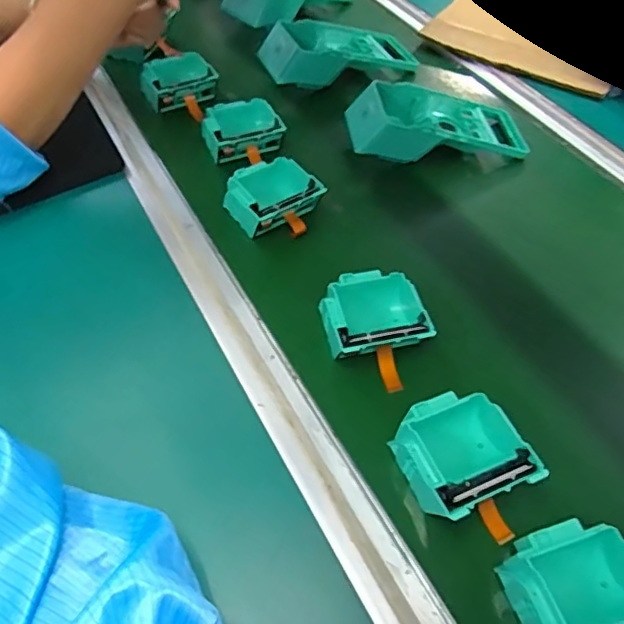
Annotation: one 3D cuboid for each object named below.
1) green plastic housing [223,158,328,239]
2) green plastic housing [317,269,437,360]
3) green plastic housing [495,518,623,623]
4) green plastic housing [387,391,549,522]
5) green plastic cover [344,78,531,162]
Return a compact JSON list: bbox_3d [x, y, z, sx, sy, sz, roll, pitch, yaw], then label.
[{"bbox_3d":[-0.040,-0.108,0.545,0.077,0.041,0.077,-28,58,-21],"label":"green plastic housing"},{"bbox_3d":[0.047,0.004,0.453,0.083,0.036,0.080,-7,53,-7],"label":"green plastic housing"},{"bbox_3d":[0.157,0.171,0.335,0.084,0.046,0.082,-13,54,-11],"label":"green plastic housing"},{"bbox_3d":[0.101,0.099,0.390,0.082,0.047,0.080,-19,55,-15],"label":"green plastic housing"},{"bbox_3d":[0.134,-0.209,0.618,0.191,0.051,0.102,-4,53,-5],"label":"green plastic cover"}]

